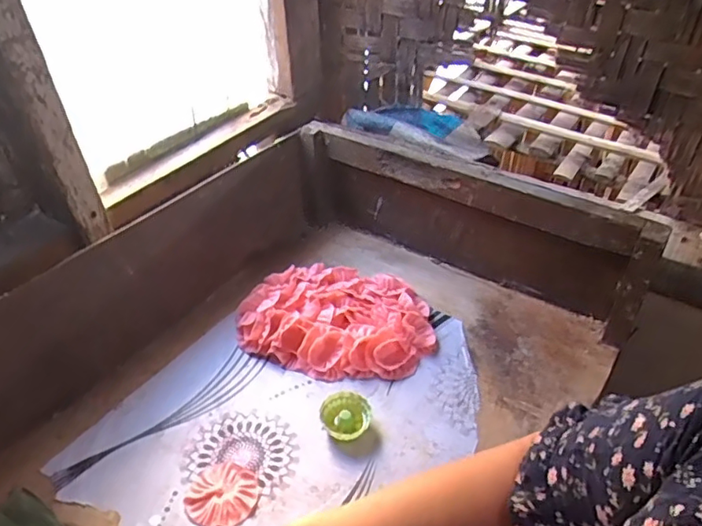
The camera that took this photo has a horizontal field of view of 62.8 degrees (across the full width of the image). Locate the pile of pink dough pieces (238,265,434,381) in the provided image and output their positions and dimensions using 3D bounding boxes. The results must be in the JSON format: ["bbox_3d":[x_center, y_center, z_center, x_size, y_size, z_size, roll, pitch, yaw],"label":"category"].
[{"bbox_3d":[-0.022,0.077,0.822,0.276,0.040,0.190,0,40,1],"label":"pile of pink dough pieces"}]

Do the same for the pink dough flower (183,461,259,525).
[{"bbox_3d":[-0.143,0.253,0.632,0.076,0.008,0.072,0,40,0],"label":"pink dough flower"}]

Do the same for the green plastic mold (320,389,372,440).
[{"bbox_3d":[-0.007,0.186,0.698,0.059,0.021,0.065,-1,40,-1],"label":"green plastic mold"}]

